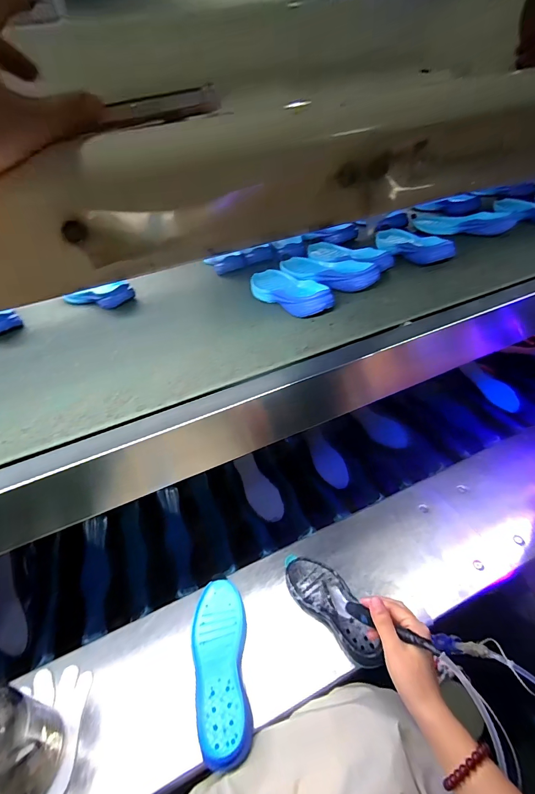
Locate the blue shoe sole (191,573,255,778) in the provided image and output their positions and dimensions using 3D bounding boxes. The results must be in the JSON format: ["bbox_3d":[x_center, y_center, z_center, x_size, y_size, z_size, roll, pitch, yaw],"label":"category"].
[{"bbox_3d":[-0.076,0.436,0.578,0.087,0.027,0.243,-11,36,-5],"label":"blue shoe sole"}]

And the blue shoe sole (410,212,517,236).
[{"bbox_3d":[0.517,-0.466,0.941,0.077,0.046,0.249,-29,41,-26],"label":"blue shoe sole"}]

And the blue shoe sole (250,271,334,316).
[{"bbox_3d":[0.037,-0.216,0.716,0.089,0.035,0.249,-23,39,-19],"label":"blue shoe sole"}]

